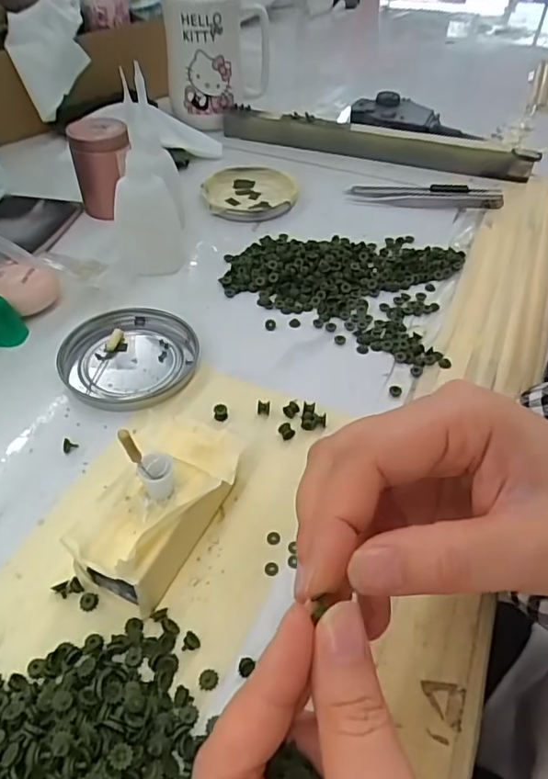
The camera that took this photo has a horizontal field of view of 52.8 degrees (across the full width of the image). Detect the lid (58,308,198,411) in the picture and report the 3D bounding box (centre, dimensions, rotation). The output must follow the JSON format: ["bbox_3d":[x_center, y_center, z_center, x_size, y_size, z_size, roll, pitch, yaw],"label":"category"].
[{"bbox_3d":[-0.086,-0.020,0.328,0.078,0.008,0.077,1,46,-1],"label":"lid"}]

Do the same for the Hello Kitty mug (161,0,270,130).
[{"bbox_3d":[-0.055,-0.340,0.545,0.099,0.134,0.078,-2,46,-4],"label":"Hello Kitty mug"}]

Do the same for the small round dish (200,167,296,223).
[{"bbox_3d":[-0.021,-0.172,0.474,0.076,0.009,0.088,2,46,0],"label":"small round dish"}]

